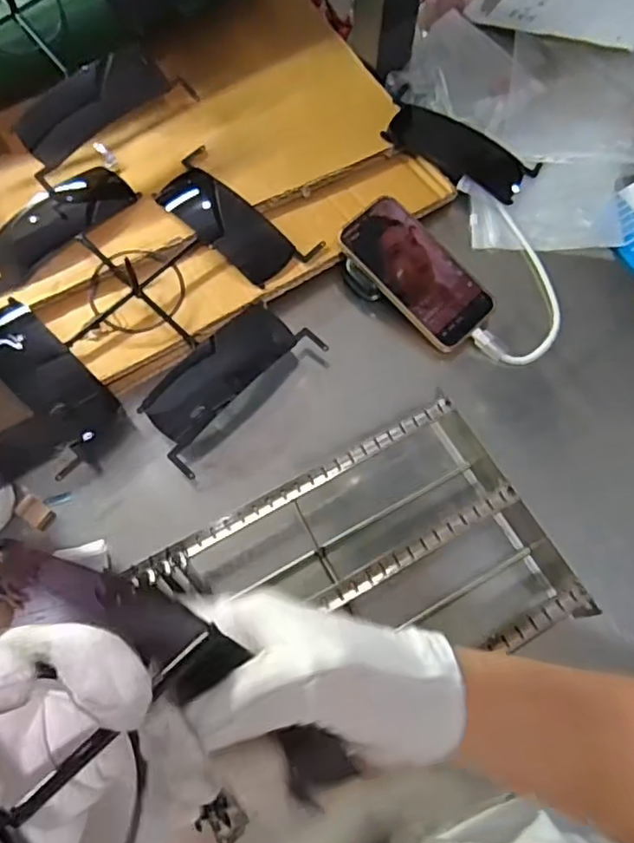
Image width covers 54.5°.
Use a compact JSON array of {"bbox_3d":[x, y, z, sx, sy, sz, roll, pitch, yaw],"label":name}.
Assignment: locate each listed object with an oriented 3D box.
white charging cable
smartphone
[{"bbox_3d":[0.196,-0.154,0.616,0.090,0.019,0.208,0,68,0],"label":"white charging cable"},{"bbox_3d":[0.096,-0.144,0.592,0.079,0.012,0.157,-37,85,-12],"label":"smartphone"}]

